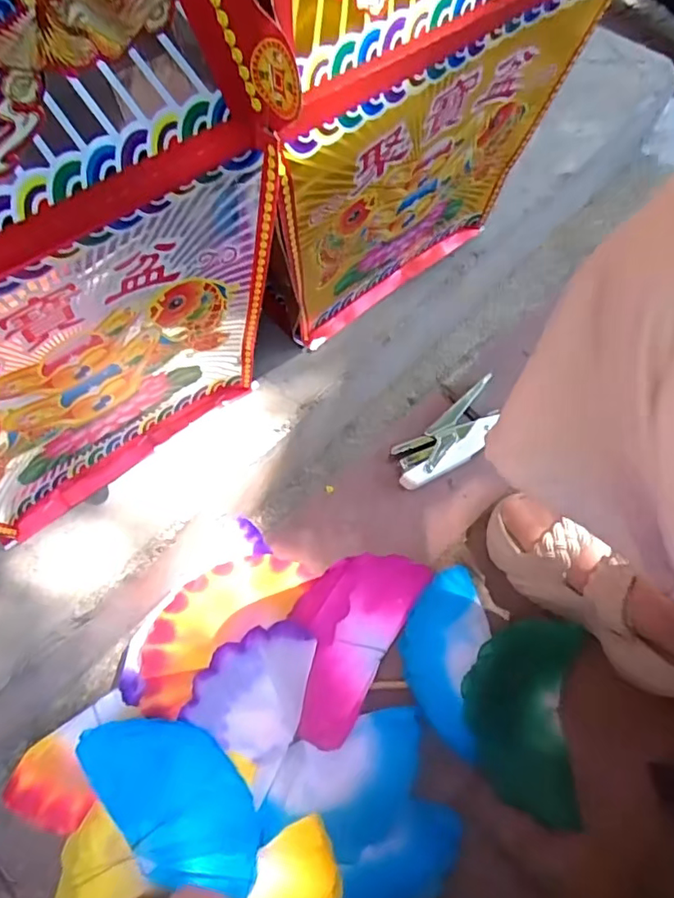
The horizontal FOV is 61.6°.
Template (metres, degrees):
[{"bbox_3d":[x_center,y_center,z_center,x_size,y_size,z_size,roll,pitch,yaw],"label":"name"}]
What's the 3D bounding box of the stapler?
[{"bbox_3d":[0.125,-0.012,0.616,0.151,0.036,0.060,-36,70,-18],"label":"stapler"}]

